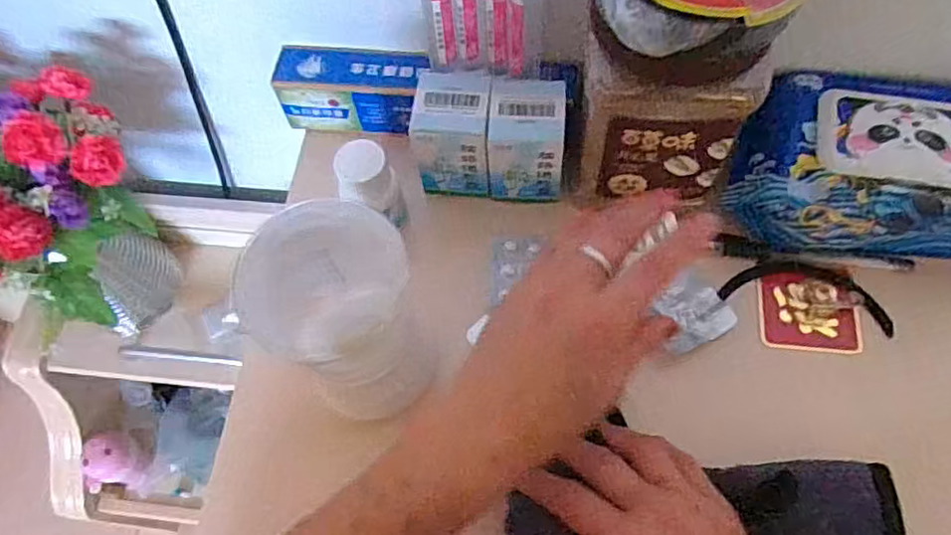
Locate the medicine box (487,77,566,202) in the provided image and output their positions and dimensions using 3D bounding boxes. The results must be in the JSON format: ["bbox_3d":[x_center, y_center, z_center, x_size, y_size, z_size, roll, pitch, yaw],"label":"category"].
[{"bbox_3d":[0.035,-0.080,0.417,0.052,0.069,0.047,2,65,4],"label":"medicine box"}]

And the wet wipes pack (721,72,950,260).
[{"bbox_3d":[0.262,-0.064,0.414,0.200,0.057,0.127,5,65,5],"label":"wet wipes pack"}]

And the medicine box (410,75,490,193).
[{"bbox_3d":[-0.013,-0.086,0.424,0.046,0.069,0.047,4,65,5],"label":"medicine box"}]

